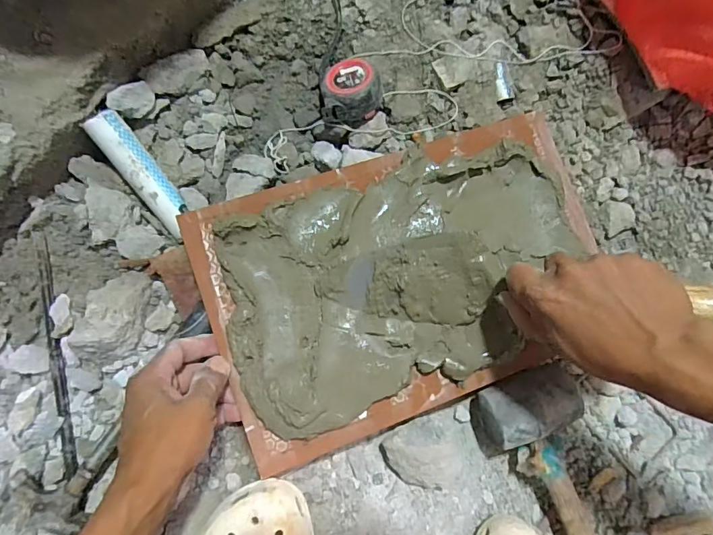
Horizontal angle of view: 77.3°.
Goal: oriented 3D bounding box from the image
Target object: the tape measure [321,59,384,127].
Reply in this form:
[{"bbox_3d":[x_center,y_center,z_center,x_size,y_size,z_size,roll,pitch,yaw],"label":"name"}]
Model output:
[{"bbox_3d":[-0.007,-0.179,0.458,0.067,0.038,0.057,-22,66,1],"label":"tape measure"}]

